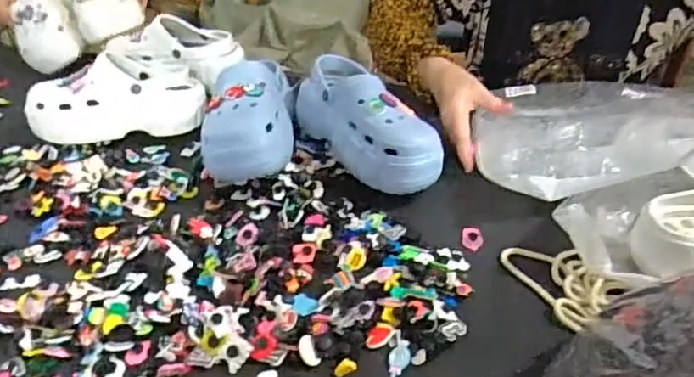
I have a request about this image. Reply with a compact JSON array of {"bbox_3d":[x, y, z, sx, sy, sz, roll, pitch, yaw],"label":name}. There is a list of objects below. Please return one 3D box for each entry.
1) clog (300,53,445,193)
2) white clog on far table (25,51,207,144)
[{"bbox_3d":[0.022,-0.085,0.767,0.086,0.115,0.238,-23,40,-26],"label":"clog"},{"bbox_3d":[-0.336,-0.134,0.868,0.240,0.097,0.110,-9,36,-8],"label":"white clog on far table"}]

